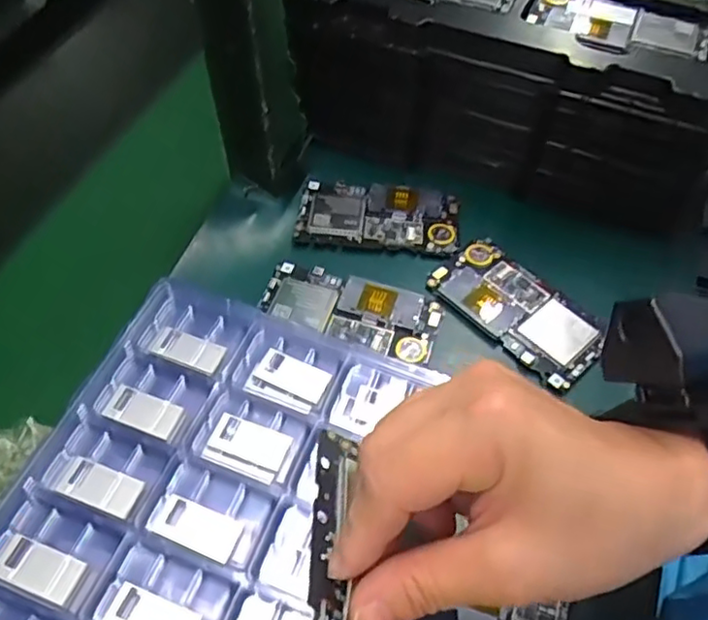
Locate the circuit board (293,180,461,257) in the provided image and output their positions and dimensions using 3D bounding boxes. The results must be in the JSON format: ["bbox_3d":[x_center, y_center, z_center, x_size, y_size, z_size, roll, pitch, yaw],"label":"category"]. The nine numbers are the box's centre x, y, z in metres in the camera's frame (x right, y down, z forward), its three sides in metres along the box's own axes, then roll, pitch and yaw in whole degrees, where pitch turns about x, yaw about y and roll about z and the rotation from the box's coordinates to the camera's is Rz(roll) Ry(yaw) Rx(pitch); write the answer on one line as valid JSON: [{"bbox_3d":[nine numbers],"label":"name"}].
[{"bbox_3d":[0.019,-0.074,0.495,0.122,0.010,0.064,4,54,5],"label":"circuit board"}]

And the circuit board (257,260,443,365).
[{"bbox_3d":[-0.003,-0.001,0.449,0.122,0.010,0.058,14,55,12],"label":"circuit board"}]

